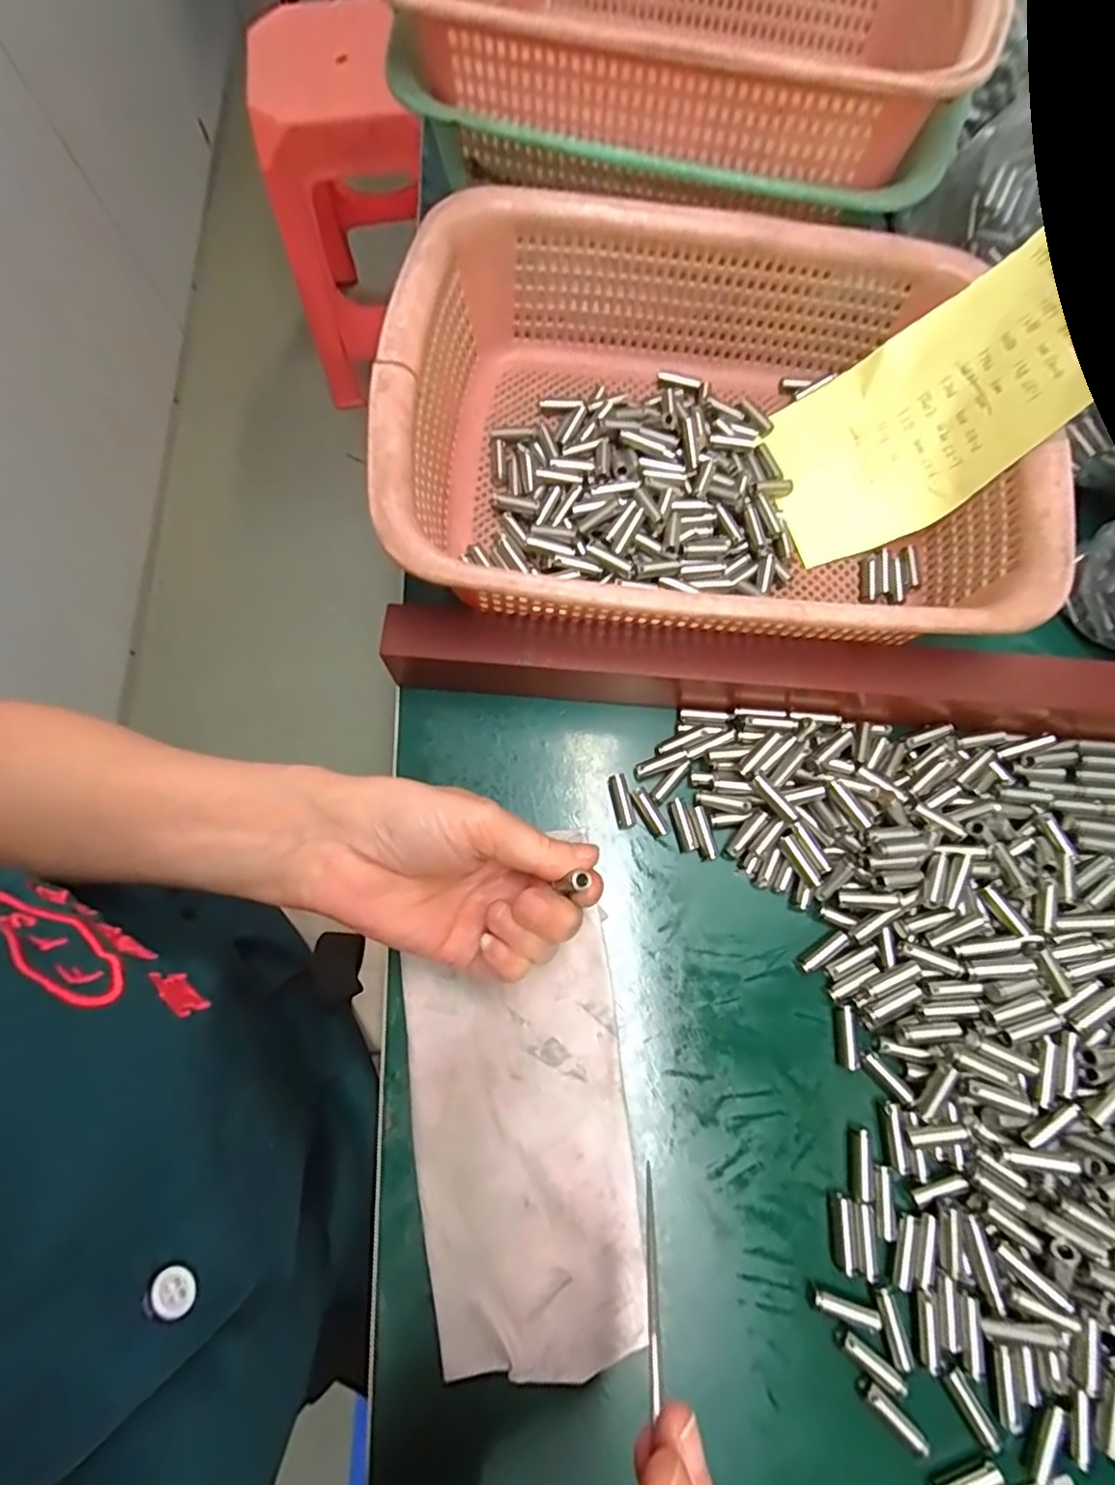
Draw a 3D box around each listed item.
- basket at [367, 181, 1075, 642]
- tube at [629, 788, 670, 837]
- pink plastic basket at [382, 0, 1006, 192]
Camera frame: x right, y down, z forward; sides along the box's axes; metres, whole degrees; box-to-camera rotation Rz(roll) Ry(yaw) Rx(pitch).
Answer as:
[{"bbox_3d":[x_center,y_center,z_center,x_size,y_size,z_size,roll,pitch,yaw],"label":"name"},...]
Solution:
[{"bbox_3d":[0.072,-0.155,0.302,0.284,0.081,0.234,5,74,1],"label":"basket"},{"bbox_3d":[0.044,0.033,0.289,0.009,0.007,0.025,-32,76,-9],"label":"tube"},{"bbox_3d":[0.069,-0.395,0.341,0.292,0.085,0.220,14,74,4],"label":"pink plastic basket"}]

